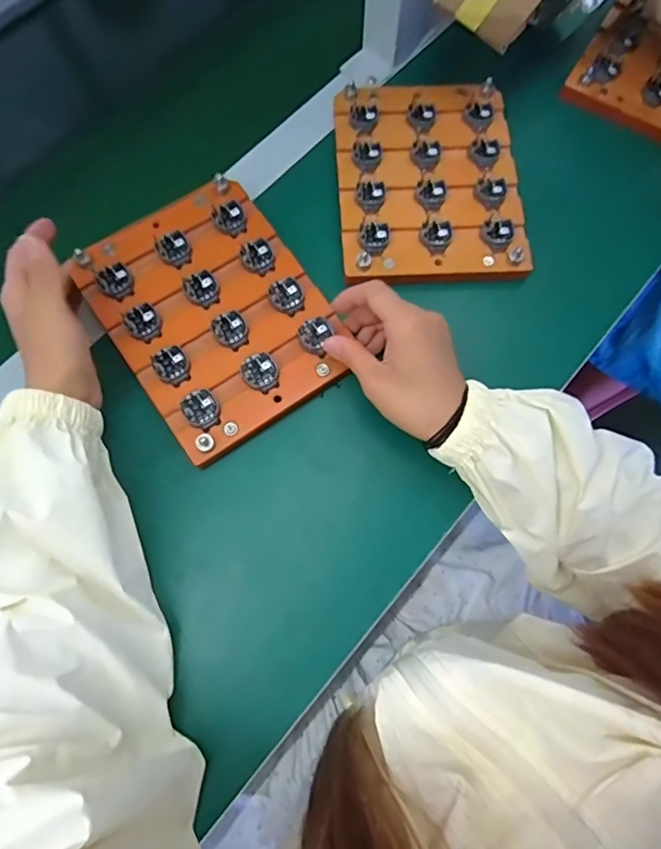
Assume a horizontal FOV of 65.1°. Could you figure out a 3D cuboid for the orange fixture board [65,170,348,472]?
[{"bbox_3d":[-0.087,-0.085,0.391,0.146,0.016,0.187,-34,78,-10],"label":"orange fixture board"}]

